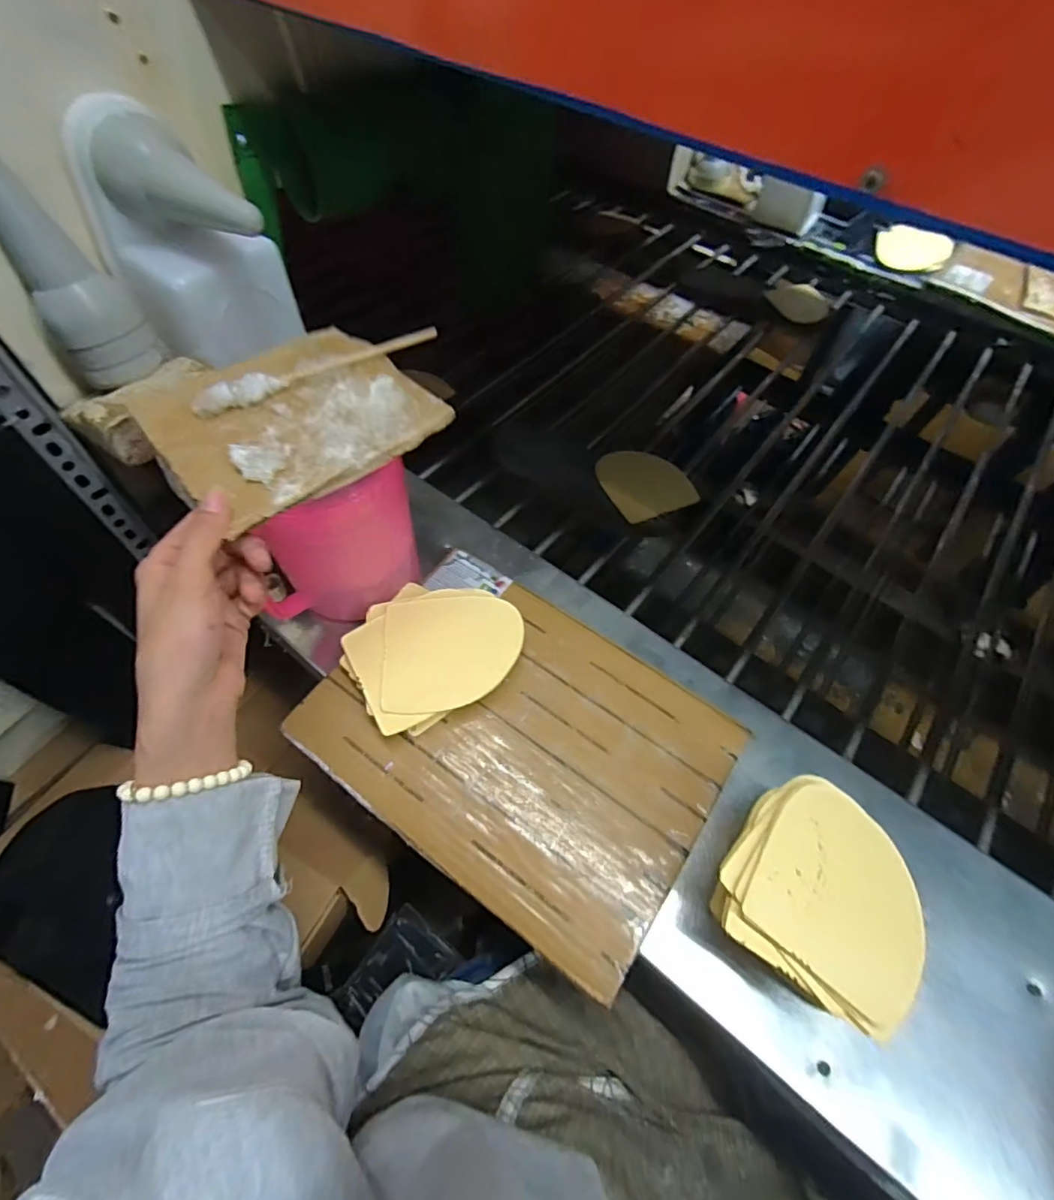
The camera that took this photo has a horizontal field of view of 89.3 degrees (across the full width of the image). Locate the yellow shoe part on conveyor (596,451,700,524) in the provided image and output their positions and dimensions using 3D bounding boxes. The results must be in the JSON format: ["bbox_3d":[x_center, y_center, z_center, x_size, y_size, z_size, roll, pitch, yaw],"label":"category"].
[{"bbox_3d":[0.146,-0.150,0.674,0.102,0.007,0.109,-24,66,-13],"label":"yellow shoe part on conveyor"}]

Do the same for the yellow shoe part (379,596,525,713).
[{"bbox_3d":[-0.066,0.047,0.481,0.121,0.007,0.104,-1,66,-7],"label":"yellow shoe part"}]

